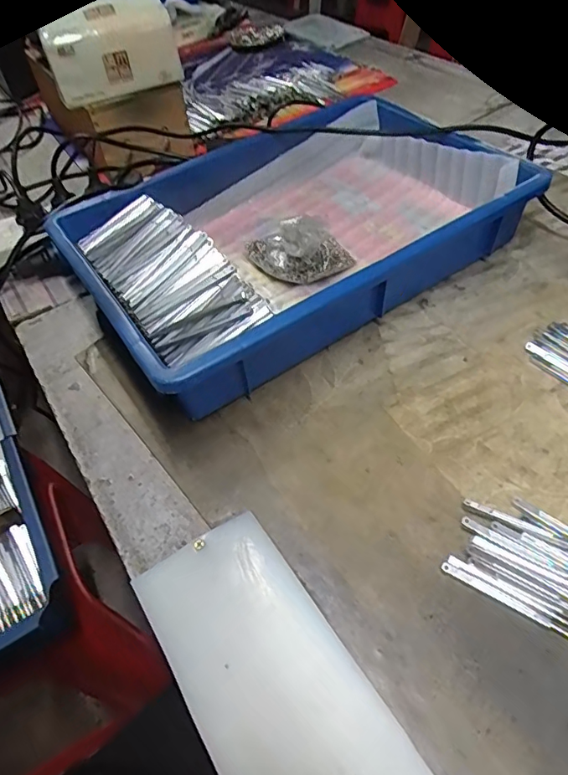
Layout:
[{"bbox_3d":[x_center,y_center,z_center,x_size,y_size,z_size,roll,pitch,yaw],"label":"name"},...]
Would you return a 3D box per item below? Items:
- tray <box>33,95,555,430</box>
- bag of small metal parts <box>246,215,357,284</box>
[{"bbox_3d":[0.010,-0.159,0.524,0.416,0.095,0.270,-30,53,-18],"label":"tray"},{"bbox_3d":[0.014,-0.146,0.507,0.111,0.064,0.047,-1,50,6],"label":"bag of small metal parts"}]

